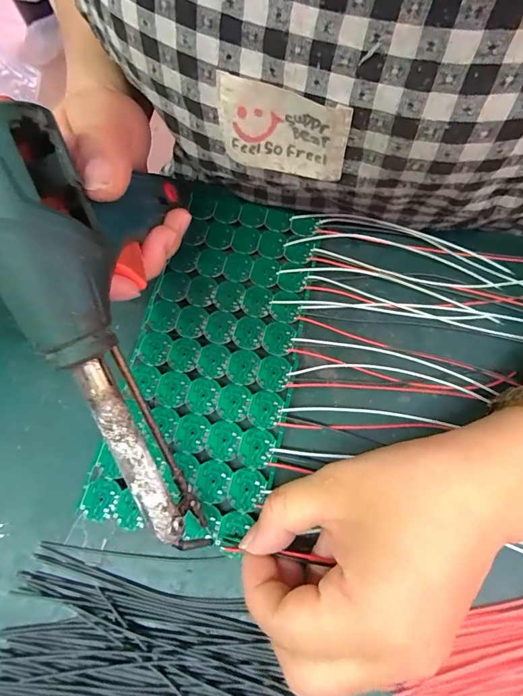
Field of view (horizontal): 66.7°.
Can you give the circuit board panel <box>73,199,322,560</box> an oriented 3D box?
[{"bbox_3d":[-0.027,-0.002,0.237,0.091,0.004,0.209,11,69,7],"label":"circuit board panel"}]

